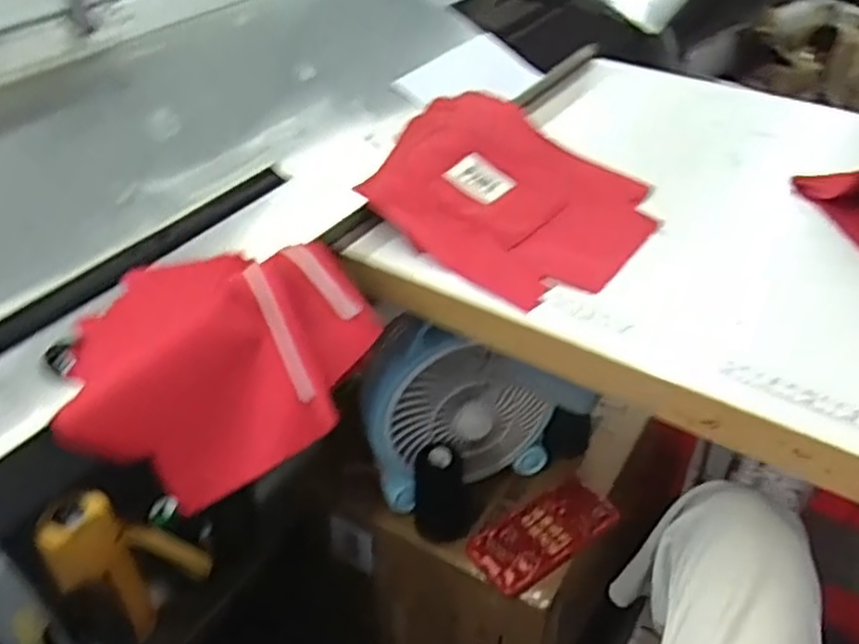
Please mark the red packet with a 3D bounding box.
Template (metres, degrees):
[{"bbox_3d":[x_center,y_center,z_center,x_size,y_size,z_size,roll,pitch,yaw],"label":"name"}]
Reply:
[{"bbox_3d":[0.124,0.224,0.787,0.161,0.011,0.076,-24,45,-26],"label":"red packet"}]

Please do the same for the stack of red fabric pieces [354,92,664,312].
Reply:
[{"bbox_3d":[0.065,-0.115,0.626,0.238,0.020,0.208,39,53,24],"label":"stack of red fabric pieces"}]

